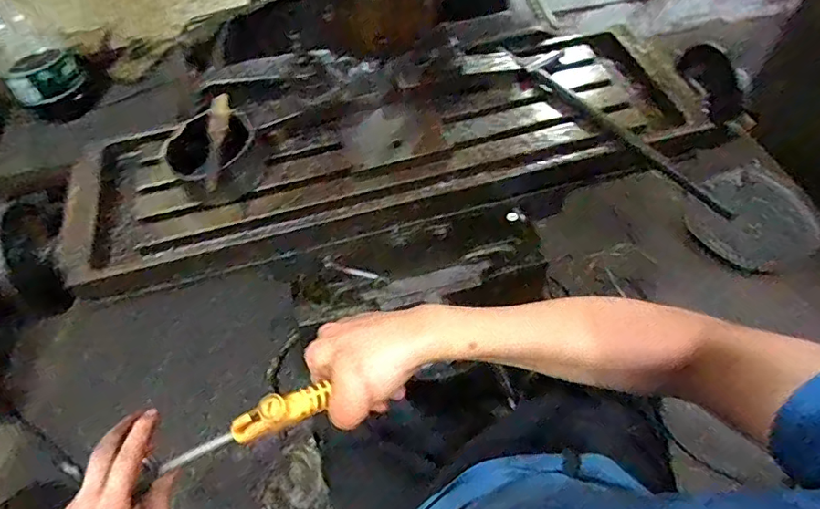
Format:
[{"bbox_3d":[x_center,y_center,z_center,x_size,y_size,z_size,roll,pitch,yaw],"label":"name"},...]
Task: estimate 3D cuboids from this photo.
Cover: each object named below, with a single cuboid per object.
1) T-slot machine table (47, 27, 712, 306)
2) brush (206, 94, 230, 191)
[{"bbox_3d":[-0.026,-0.147,0.674,0.817,0.081,0.256,-16,57,-7],"label":"T-slot machine table"},{"bbox_3d":[-0.223,-0.132,0.595,0.027,0.019,0.138,-9,56,-3],"label":"brush"}]

